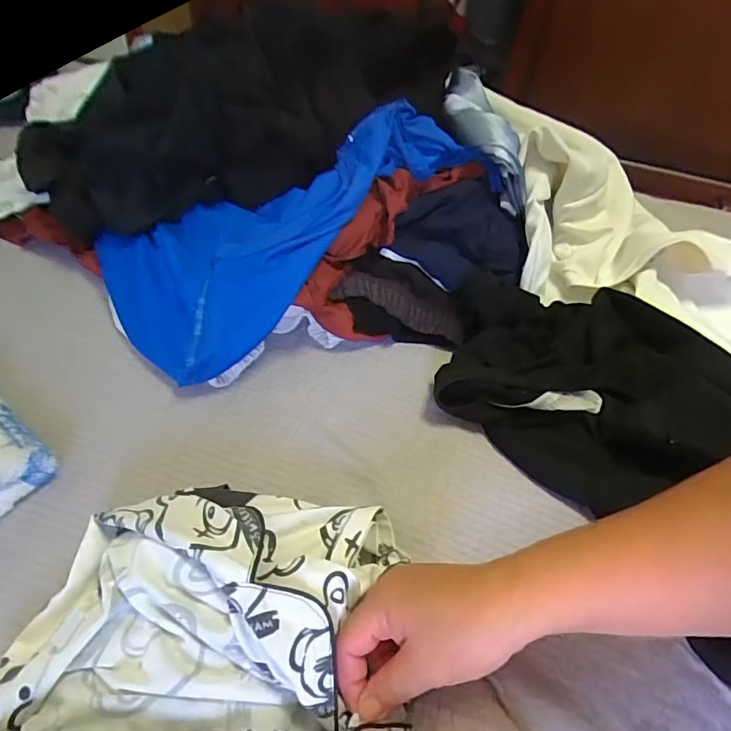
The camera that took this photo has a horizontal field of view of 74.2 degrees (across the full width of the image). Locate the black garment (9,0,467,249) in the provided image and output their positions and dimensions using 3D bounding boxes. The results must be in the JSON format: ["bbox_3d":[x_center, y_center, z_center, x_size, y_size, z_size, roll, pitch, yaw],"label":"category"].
[{"bbox_3d":[-0.151,-0.278,0.548,0.413,0.154,0.199,-27,58,-26],"label":"black garment"}]

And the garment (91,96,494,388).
[{"bbox_3d":[-0.078,-0.166,0.520,0.423,0.077,0.206,-39,62,-15],"label":"garment"}]

